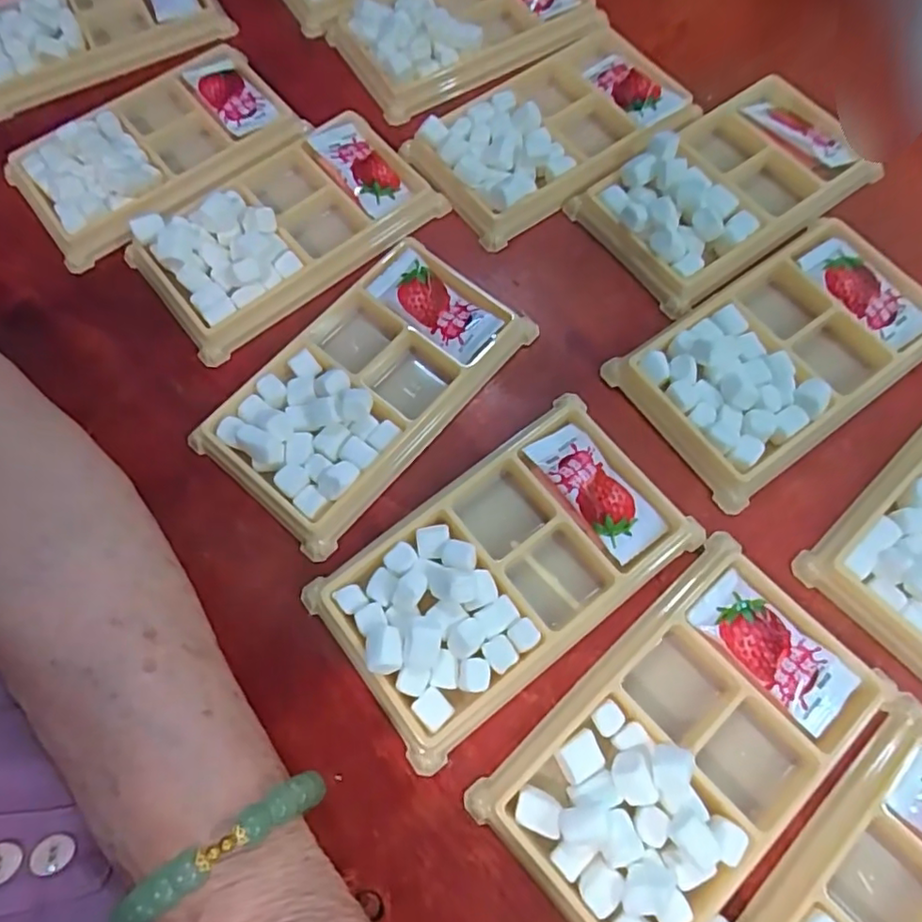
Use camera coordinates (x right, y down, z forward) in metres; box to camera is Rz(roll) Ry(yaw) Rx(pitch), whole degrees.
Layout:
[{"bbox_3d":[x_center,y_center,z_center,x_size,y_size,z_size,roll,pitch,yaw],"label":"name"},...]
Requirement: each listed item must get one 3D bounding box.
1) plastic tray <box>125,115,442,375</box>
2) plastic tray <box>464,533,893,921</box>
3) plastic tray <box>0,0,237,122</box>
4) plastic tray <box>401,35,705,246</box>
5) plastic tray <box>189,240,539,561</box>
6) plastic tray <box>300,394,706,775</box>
[{"bbox_3d":[-0.084,-0.113,0.286,0.135,0.019,0.077,-41,74,-11],"label":"plastic tray"},{"bbox_3d":[0.075,0.095,0.203,0.130,0.014,0.074,-43,74,-12],"label":"plastic tray"},{"bbox_3d":[-0.203,-0.241,0.335,0.133,0.021,0.078,-27,71,-7],"label":"plastic tray"},{"bbox_3d":[0.047,-0.170,0.304,0.134,0.016,0.080,-38,73,-10],"label":"plastic tray"},{"bbox_3d":[-0.041,-0.034,0.257,0.075,0.017,0.133,38,76,14],"label":"plastic tray"},{"bbox_3d":[0.016,0.039,0.227,0.136,0.017,0.074,-36,73,-10],"label":"plastic tray"}]

